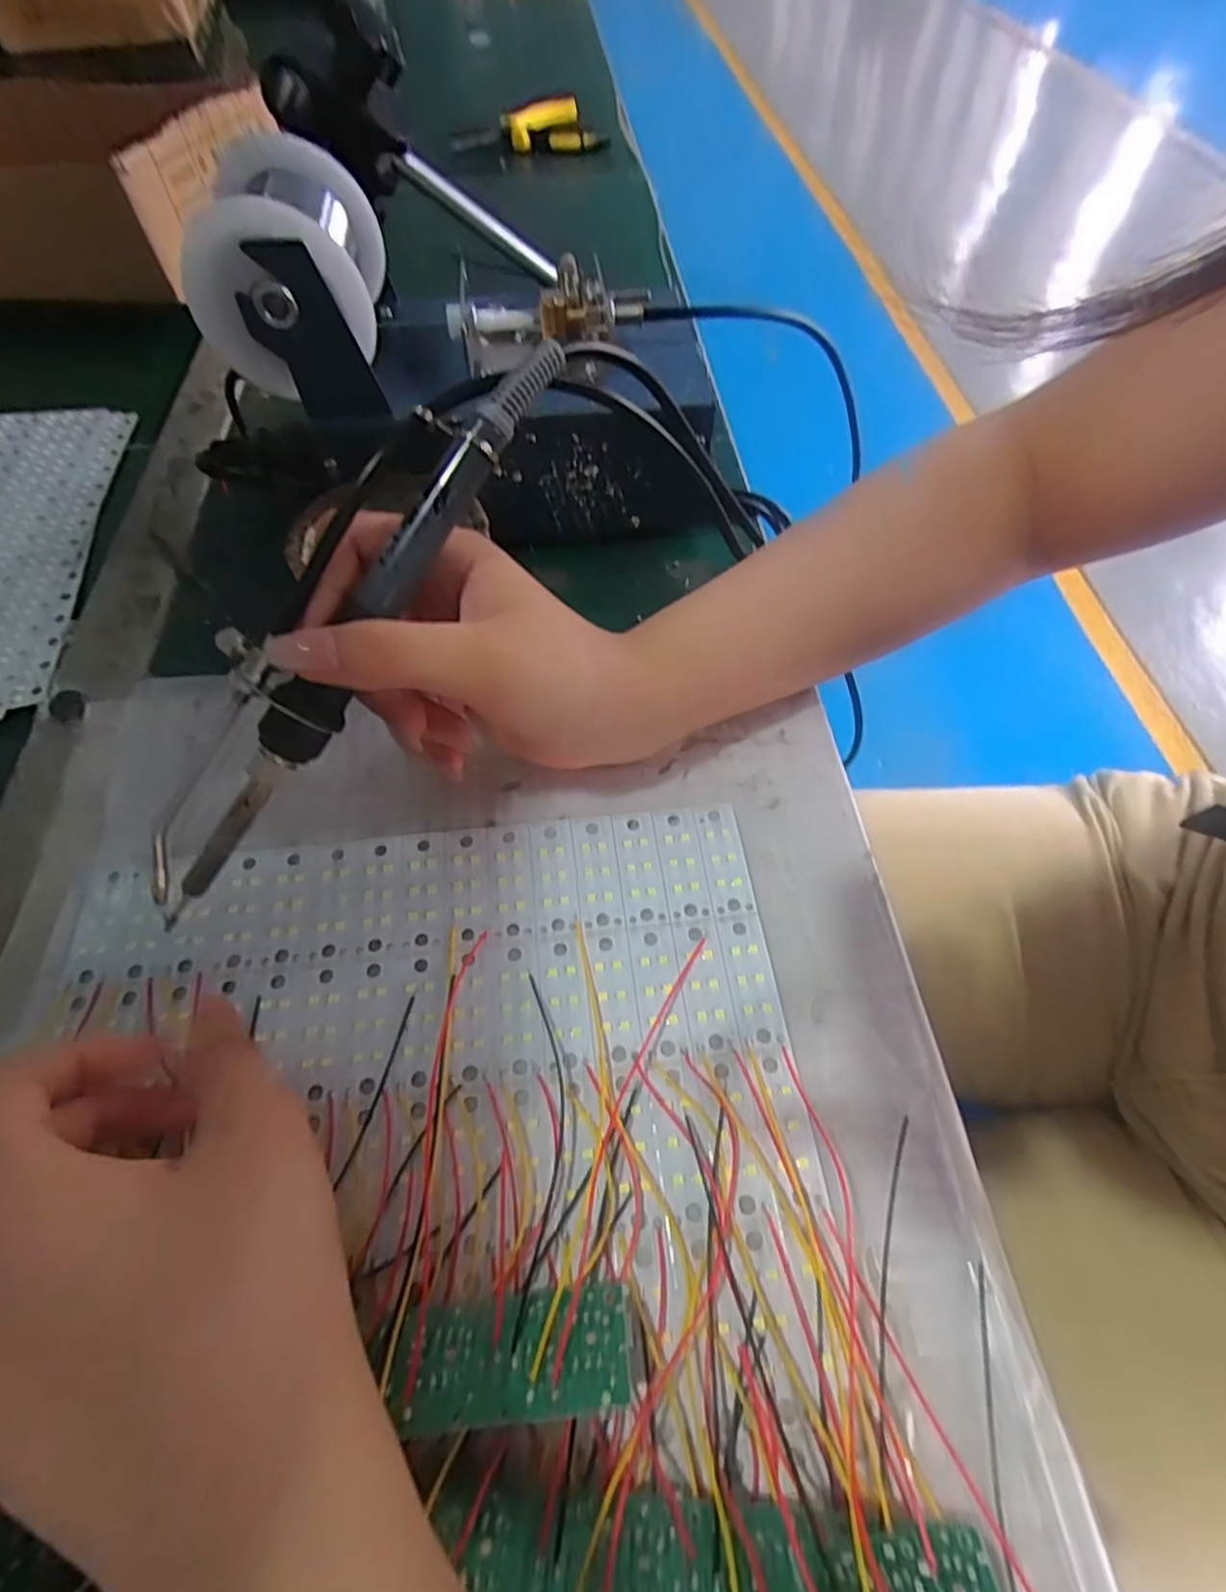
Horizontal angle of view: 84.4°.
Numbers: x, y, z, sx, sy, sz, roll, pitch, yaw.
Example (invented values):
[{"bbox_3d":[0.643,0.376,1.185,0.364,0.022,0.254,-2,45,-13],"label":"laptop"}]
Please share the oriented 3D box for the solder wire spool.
[{"bbox_3d":[-0.128,-0.211,0.268,0.065,0.058,0.073,-7,59,-2],"label":"solder wire spool"}]

